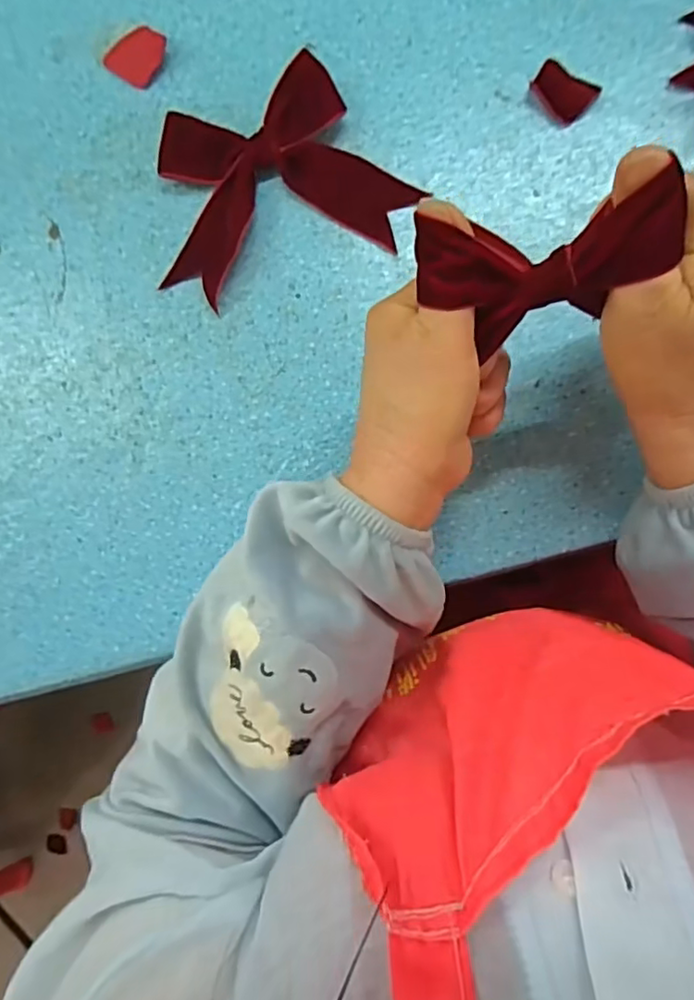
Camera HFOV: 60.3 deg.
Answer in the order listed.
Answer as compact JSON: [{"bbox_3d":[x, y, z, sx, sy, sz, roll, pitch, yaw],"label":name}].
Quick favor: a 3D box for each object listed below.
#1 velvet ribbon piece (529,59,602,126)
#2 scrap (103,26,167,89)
[{"bbox_3d":[0.121,-0.230,0.334,0.034,0.004,0.028,44,93,5],"label":"velvet ribbon piece"},{"bbox_3d":[-0.127,-0.271,0.363,0.033,0.004,0.034,34,92,5],"label":"scrap"}]

